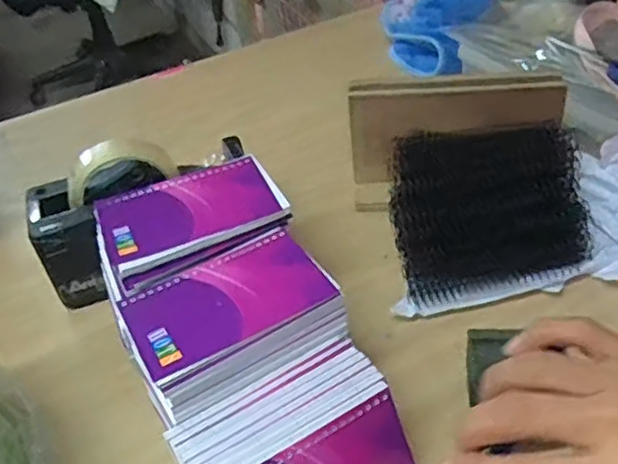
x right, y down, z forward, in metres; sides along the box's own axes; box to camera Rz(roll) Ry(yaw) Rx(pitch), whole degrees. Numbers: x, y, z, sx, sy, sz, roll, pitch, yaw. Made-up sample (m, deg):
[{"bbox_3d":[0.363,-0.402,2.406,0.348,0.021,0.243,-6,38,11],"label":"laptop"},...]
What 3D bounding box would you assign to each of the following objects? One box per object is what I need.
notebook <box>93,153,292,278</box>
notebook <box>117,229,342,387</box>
[{"bbox_3d":[-0.091,-0.019,0.505,0.133,0.009,0.089,-21,43,-15],"label":"notebook"},{"bbox_3d":[-0.054,0.043,0.430,0.126,0.005,0.078,-25,44,-19],"label":"notebook"}]

